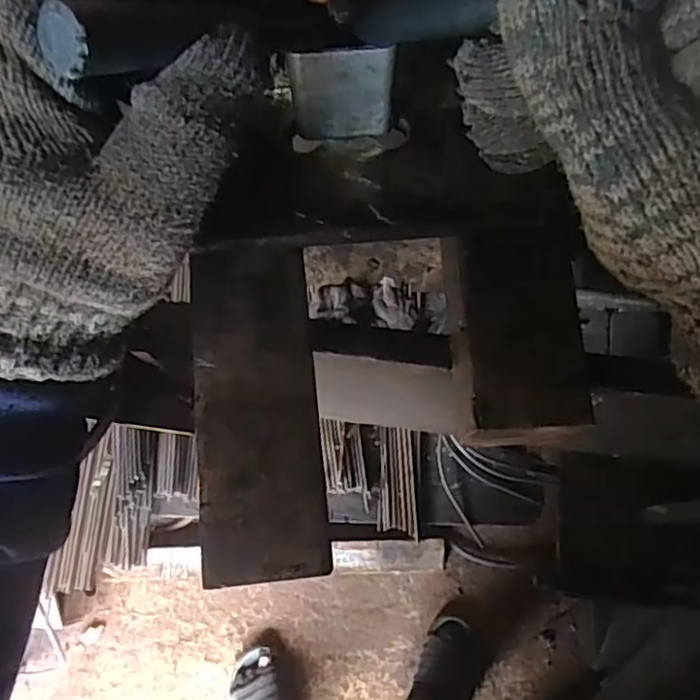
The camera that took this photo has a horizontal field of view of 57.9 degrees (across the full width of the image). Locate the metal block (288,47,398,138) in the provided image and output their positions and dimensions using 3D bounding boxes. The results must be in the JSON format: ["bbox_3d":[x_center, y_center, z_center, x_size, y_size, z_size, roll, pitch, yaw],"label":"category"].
[{"bbox_3d":[-0.003,-0.103,0.258,0.041,0.050,0.011,3,73,3],"label":"metal block"}]

